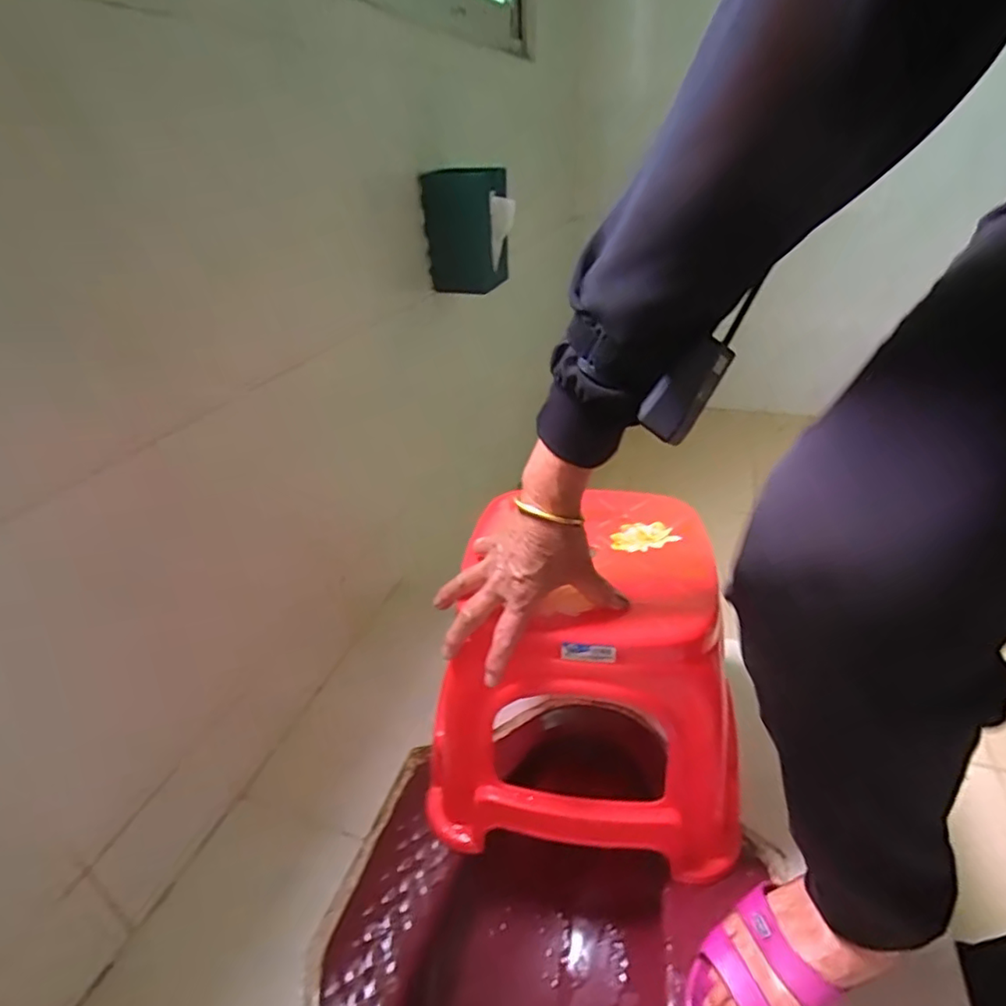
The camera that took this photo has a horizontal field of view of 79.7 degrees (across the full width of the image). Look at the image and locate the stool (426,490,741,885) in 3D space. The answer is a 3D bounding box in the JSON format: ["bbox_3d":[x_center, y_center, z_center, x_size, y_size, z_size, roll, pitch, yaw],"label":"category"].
[{"bbox_3d":[0.079,0.174,0.627,0.292,0.274,0.242,2,29,7],"label":"stool"}]

